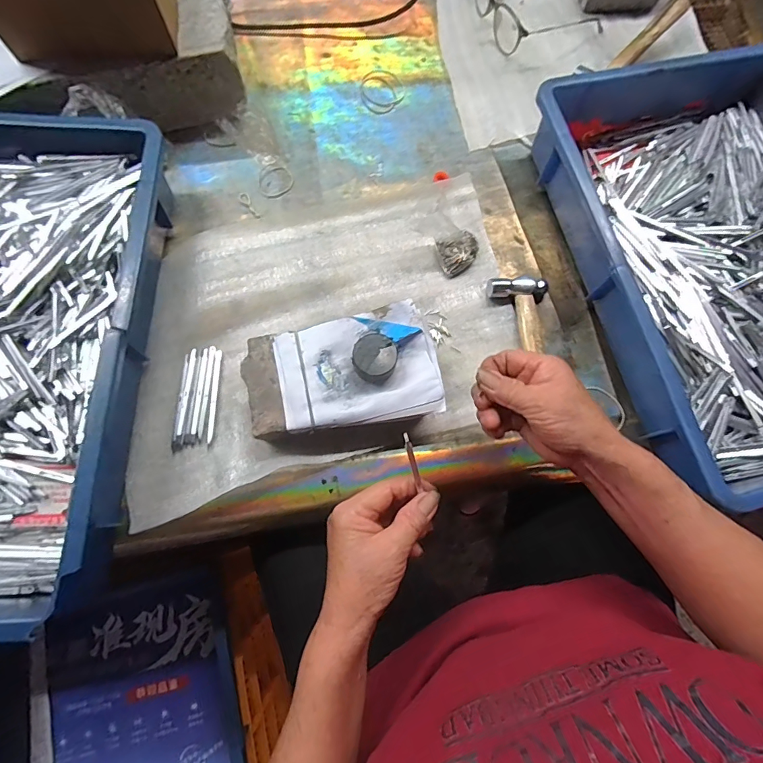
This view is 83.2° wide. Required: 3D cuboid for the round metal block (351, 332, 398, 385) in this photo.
[{"bbox_3d":[-0.006,-0.020,0.371,0.037,0.021,0.038,1,74,-2],"label":"round metal block"}]

